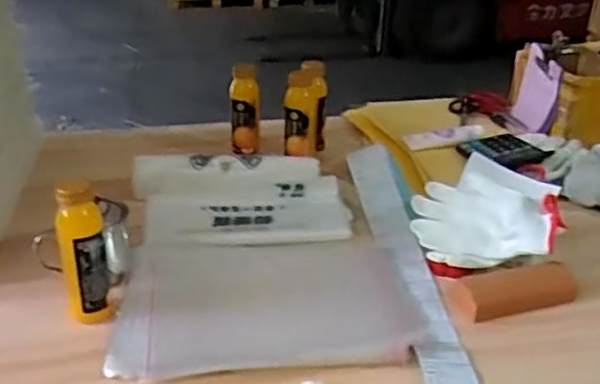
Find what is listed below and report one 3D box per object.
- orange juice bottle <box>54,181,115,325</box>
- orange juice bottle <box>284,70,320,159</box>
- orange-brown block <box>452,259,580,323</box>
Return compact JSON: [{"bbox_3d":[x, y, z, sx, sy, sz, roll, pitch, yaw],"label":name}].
[{"bbox_3d":[-0.254,0.069,0.792,0.053,0.166,0.062,-7,29,-17],"label":"orange juice bottle"},{"bbox_3d":[0.002,-0.128,1.130,0.054,0.130,0.051,5,28,7],"label":"orange juice bottle"},{"bbox_3d":[0.270,0.122,0.853,0.155,0.036,0.058,-7,29,-16],"label":"orange-brown block"}]

